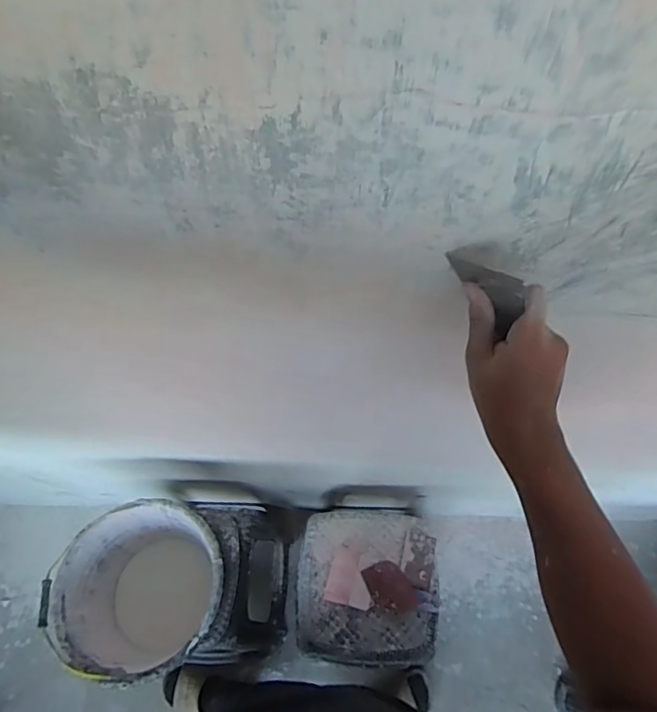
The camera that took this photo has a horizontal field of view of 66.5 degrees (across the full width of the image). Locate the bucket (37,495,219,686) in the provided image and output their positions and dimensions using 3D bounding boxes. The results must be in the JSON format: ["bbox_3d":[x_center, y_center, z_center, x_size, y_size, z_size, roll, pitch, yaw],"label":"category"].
[{"bbox_3d":[-0.329,0.456,0.990,0.293,0.277,0.279,-1,64,3],"label":"bucket"}]

